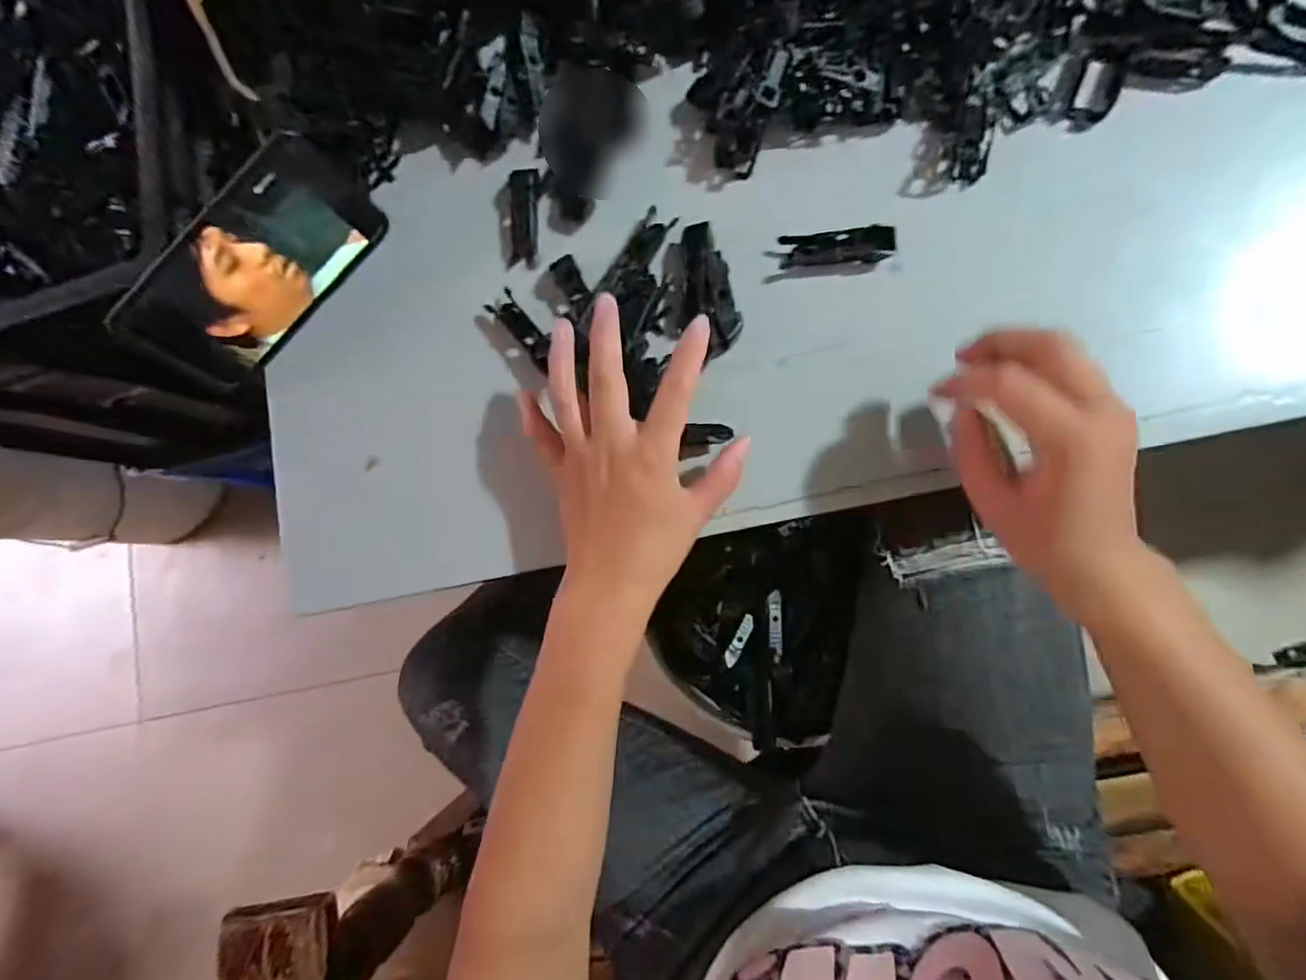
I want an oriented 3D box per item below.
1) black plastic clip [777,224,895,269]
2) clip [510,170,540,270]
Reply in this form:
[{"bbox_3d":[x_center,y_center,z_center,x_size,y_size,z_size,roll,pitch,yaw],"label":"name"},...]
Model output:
[{"bbox_3d":[0.112,-0.148,0.363,0.066,0.013,0.019,-3,83,10],"label":"black plastic clip"},{"bbox_3d":[-0.087,-0.181,0.394,0.019,0.011,0.062,1,84,11],"label":"clip"}]

